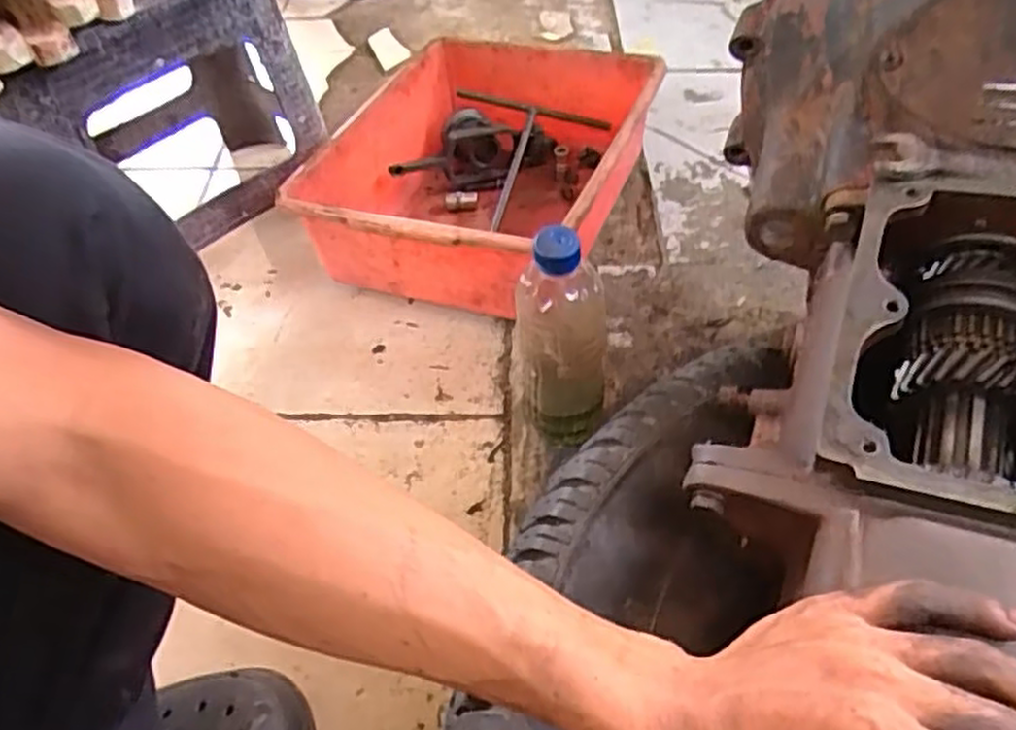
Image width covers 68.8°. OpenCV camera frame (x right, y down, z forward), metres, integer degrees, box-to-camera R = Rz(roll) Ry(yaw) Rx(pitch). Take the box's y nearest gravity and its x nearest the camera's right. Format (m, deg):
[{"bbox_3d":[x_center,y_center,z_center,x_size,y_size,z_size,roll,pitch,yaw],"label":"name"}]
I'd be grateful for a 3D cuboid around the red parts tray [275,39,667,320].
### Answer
[{"bbox_3d":[-0.024,-0.224,0.835,0.311,0.142,0.383,16,54,15],"label":"red parts tray"}]

